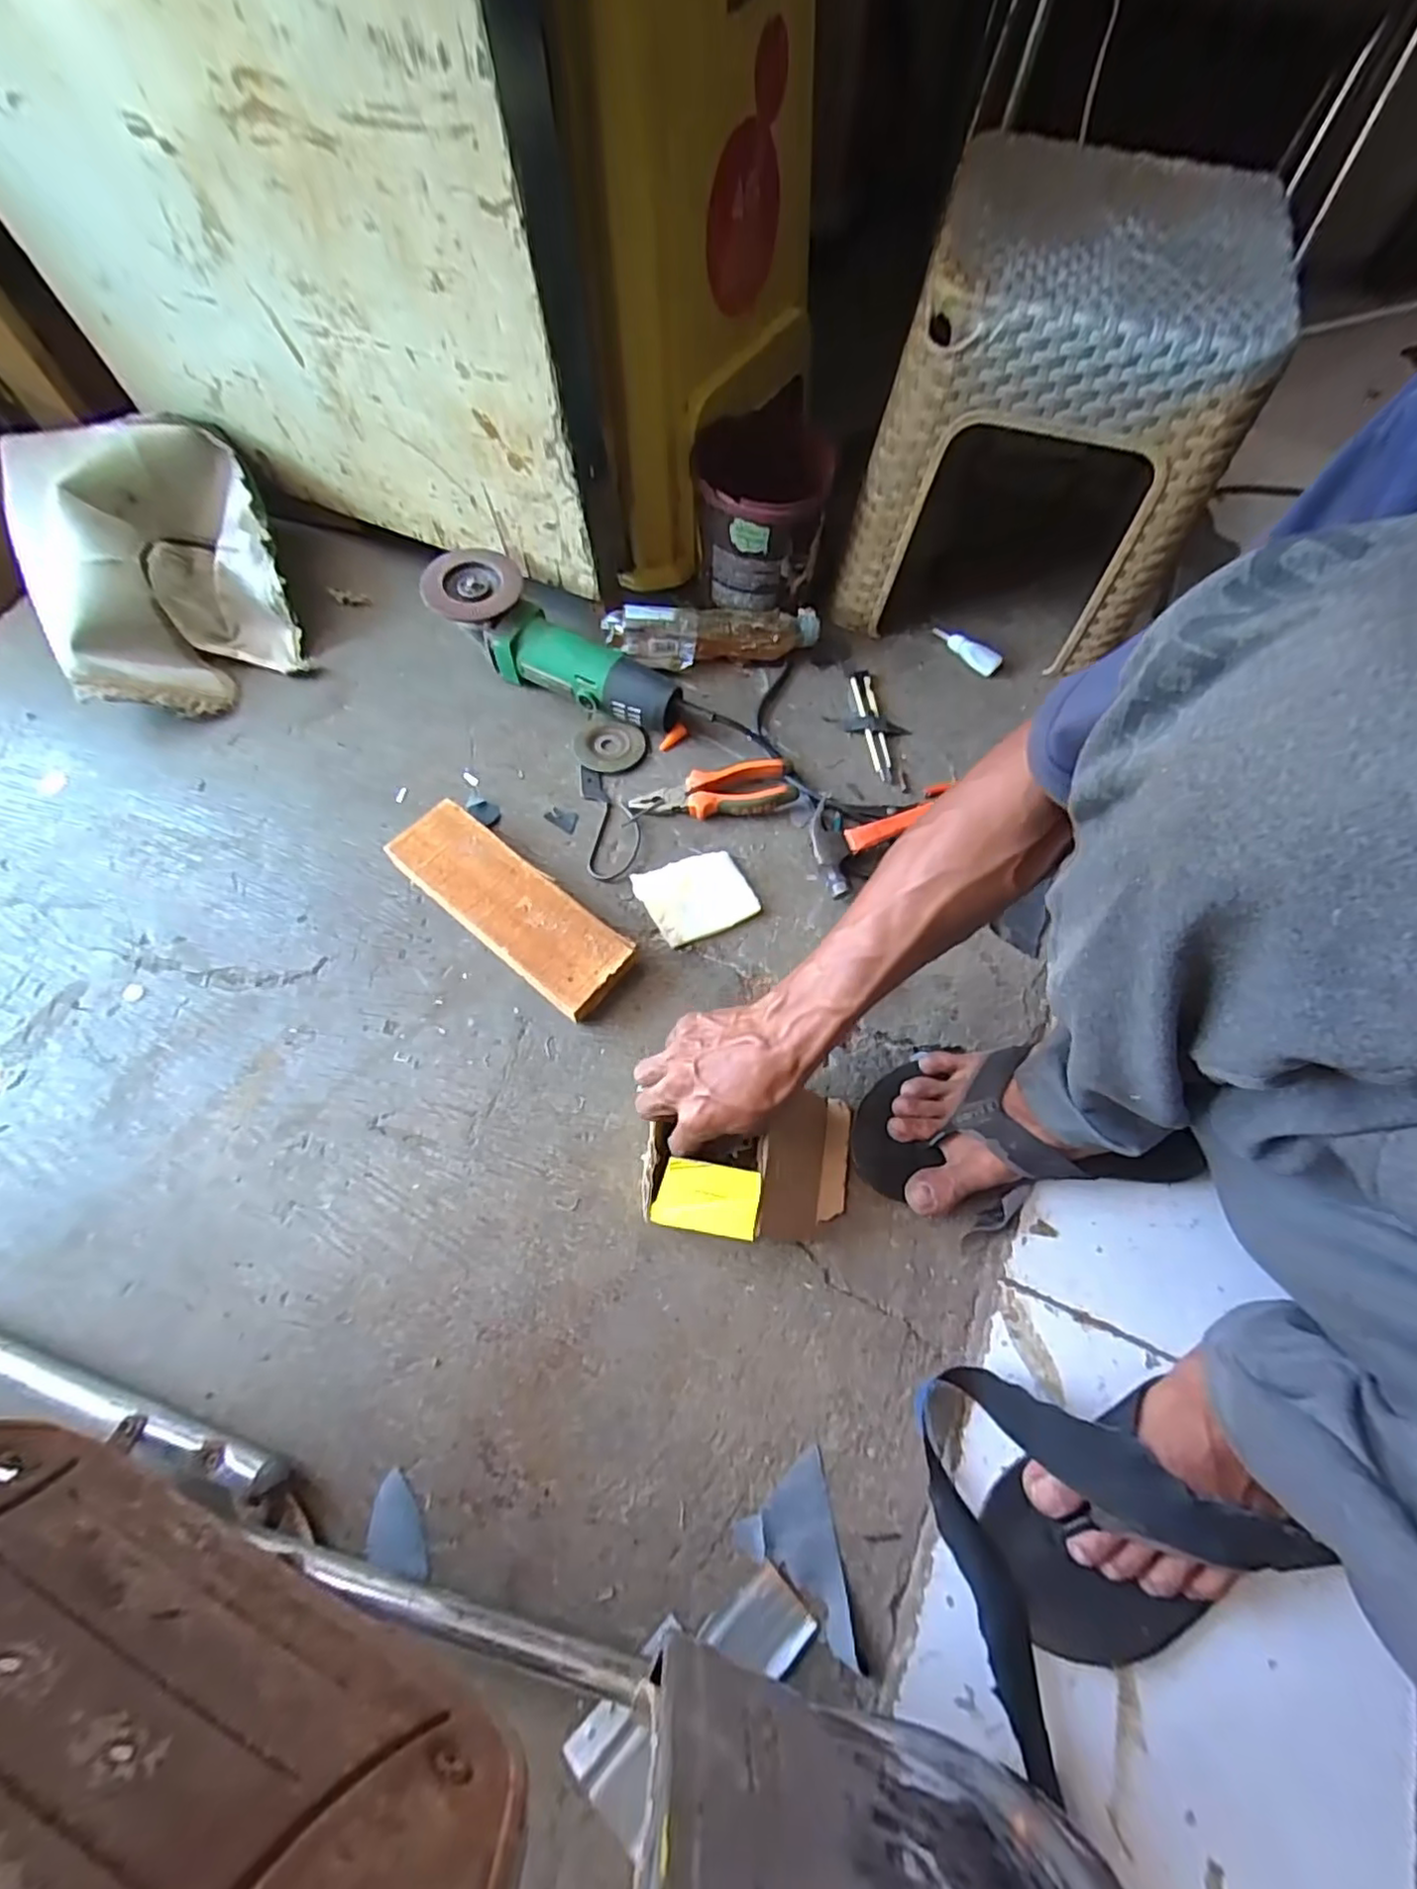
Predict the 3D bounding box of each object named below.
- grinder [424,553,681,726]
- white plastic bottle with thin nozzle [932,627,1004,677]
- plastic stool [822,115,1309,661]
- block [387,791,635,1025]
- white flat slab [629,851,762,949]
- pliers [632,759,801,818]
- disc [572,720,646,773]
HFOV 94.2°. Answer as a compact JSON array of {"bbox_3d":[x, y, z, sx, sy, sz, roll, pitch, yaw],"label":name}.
[{"bbox_3d":[-0.156,-0.299,0.681,0.275,0.076,0.089,31,70,-2],"label":"grinder"},{"bbox_3d":[0.290,-0.332,0.742,0.083,0.020,0.016,43,73,15],"label":"white plastic bottle with thin nozzle"},{"bbox_3d":[0.320,-0.517,0.663,0.287,0.299,0.297,14,68,4],"label":"plastic stool"},{"bbox_3d":[-0.176,-0.034,0.593,0.235,0.037,0.081,38,72,13],"label":"block"},{"bbox_3d":[-0.012,-0.047,0.612,0.094,0.017,0.083,-24,70,-11],"label":"white flat slab"},{"bbox_3d":[0.005,-0.150,0.649,0.157,0.027,0.050,-5,68,-4],"label":"pliers"},{"bbox_3d":[-0.102,-0.205,0.682,0.071,0.012,0.062,12,68,4],"label":"disc"}]

